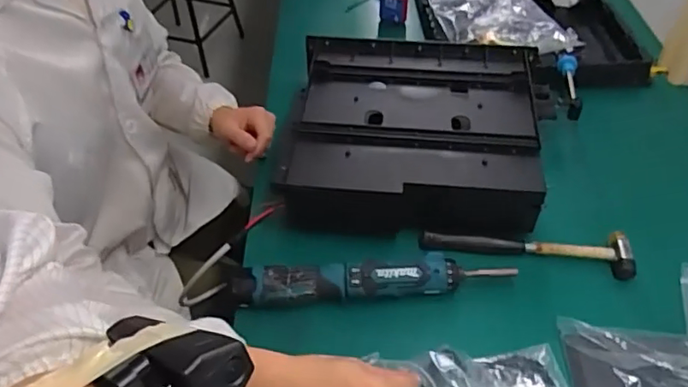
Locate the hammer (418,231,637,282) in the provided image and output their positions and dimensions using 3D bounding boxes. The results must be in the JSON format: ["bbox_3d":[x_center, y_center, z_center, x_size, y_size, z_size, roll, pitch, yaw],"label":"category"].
[{"bbox_3d":[0.225,0.063,0.718,0.251,0.020,0.057,7,47,7],"label":"hammer"}]

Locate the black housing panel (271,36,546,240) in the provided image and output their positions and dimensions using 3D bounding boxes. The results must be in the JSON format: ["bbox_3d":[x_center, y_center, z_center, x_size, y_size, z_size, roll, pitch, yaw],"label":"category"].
[{"bbox_3d":[0.093,-0.086,0.801,0.333,0.089,0.316,3,46,4],"label":"black housing panel"}]

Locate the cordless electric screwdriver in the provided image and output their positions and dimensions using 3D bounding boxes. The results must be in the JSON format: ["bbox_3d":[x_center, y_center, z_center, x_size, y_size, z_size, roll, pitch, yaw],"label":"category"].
[{"bbox_3d":[0.043,0.098,0.670,0.311,0.038,0.043,-4,46,-3],"label":"cordless electric screwdriver"}]

